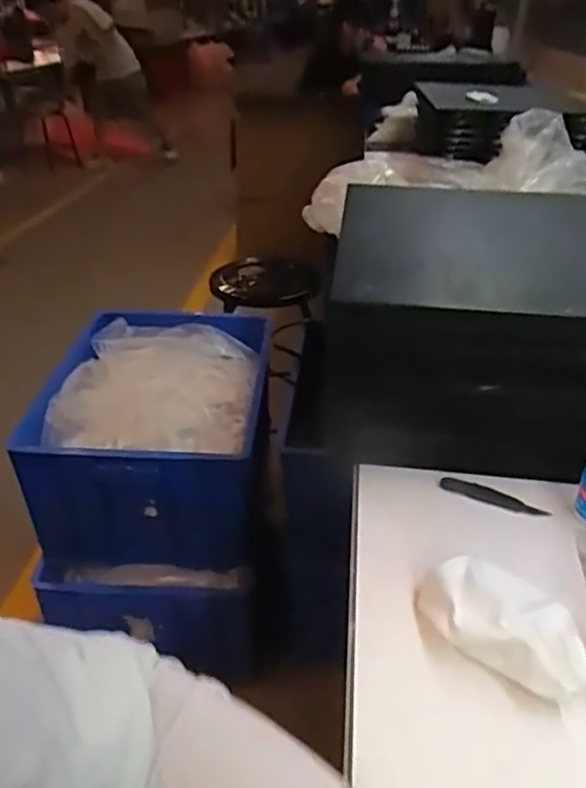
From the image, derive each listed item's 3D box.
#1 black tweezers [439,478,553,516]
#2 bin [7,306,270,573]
[{"bbox_3d":[0.164,0.084,0.511,0.085,0.010,0.011,16,35,23],"label":"black tweezers"},{"bbox_3d":[-0.264,0.069,1.284,0.387,0.284,0.510,2,32,1],"label":"bin"}]

